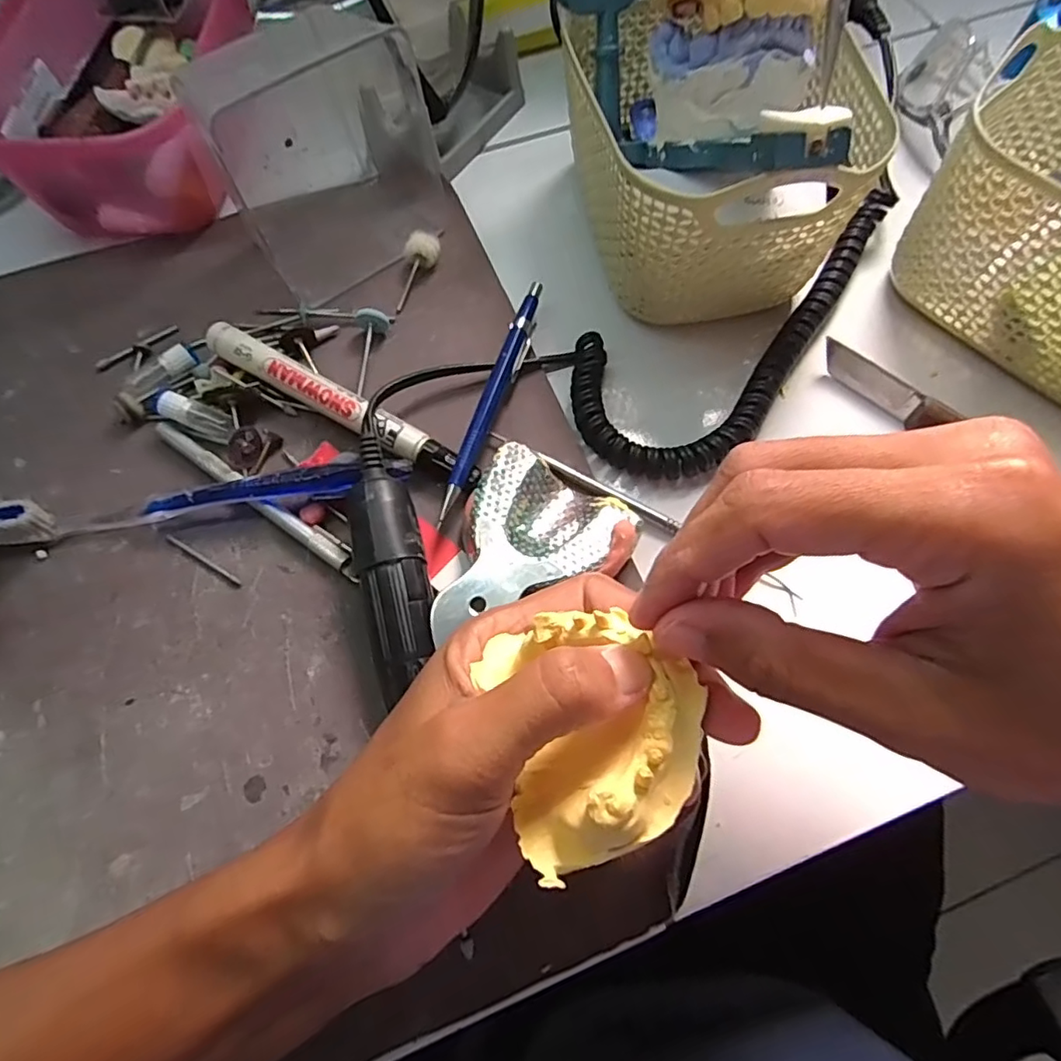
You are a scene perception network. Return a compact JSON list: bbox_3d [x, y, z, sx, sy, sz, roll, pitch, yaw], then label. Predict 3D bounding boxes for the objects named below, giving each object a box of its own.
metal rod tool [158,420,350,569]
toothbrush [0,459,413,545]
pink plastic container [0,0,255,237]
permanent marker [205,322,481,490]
[{"bbox_3d":[-0.124,-0.016,0.263,0.116,0.007,0.008,34,72,13],"label":"metal rod tool"},{"bbox_3d":[-0.147,-0.013,0.253,0.187,0.022,0.011,-9,68,-3],"label":"toothbrush"},{"bbox_3d":[-0.226,-0.253,0.331,0.120,0.064,0.176,-1,68,0],"label":"pink plastic container"},{"bbox_3d":[-0.087,-0.056,0.271,0.144,0.019,0.015,28,71,11],"label":"permanent marker"}]

